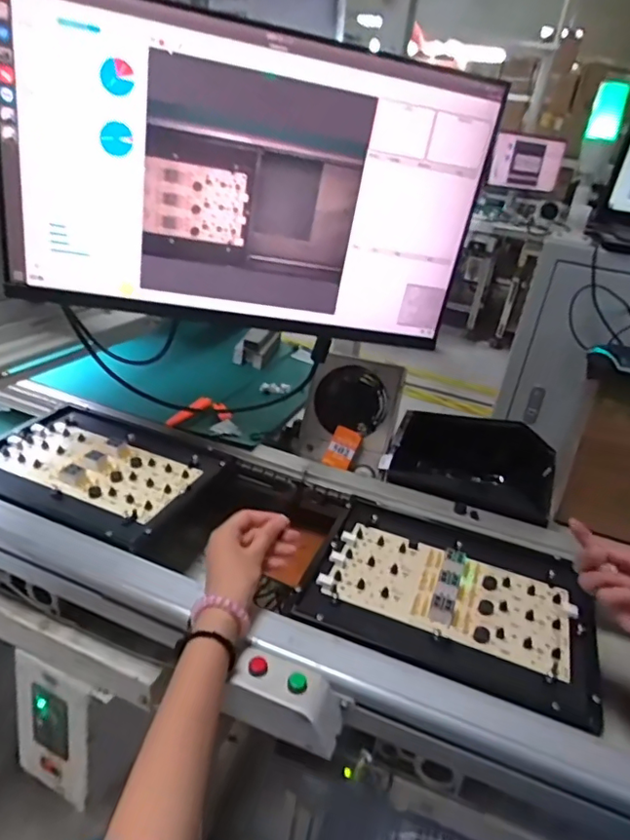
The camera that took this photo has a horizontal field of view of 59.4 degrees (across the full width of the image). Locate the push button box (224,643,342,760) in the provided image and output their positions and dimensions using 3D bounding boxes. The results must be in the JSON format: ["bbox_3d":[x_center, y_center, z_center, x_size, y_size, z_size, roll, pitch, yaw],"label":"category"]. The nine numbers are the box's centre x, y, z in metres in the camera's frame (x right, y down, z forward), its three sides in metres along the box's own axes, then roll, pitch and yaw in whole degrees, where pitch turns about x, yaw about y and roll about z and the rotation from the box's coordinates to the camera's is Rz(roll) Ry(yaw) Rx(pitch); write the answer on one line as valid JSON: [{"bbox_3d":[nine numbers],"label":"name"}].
[{"bbox_3d":[-0.024,0.254,0.504,0.100,0.053,0.048,14,30,15],"label":"push button box"}]

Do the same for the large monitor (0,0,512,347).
[{"bbox_3d":[-0.069,-0.272,0.642,0.538,0.321,0.058,1,29,-8],"label":"large monitor"}]

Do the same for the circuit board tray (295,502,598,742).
[{"bbox_3d":[0.156,0.191,0.624,0.299,0.025,0.232,17,33,15],"label":"circuit board tray"}]

